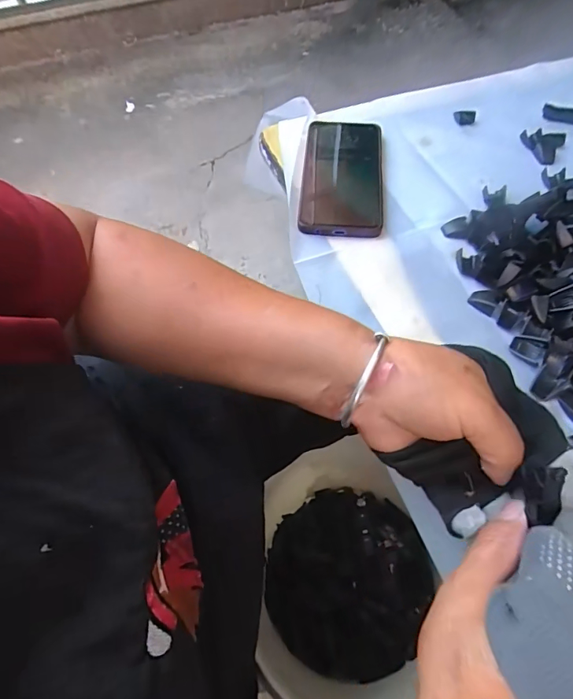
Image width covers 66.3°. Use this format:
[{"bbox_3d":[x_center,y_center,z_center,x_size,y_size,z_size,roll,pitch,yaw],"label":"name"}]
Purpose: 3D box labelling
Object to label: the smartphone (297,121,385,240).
[{"bbox_3d":[0.057,-0.177,0.441,0.078,0.013,0.161,5,61,4],"label":"smartphone"}]

